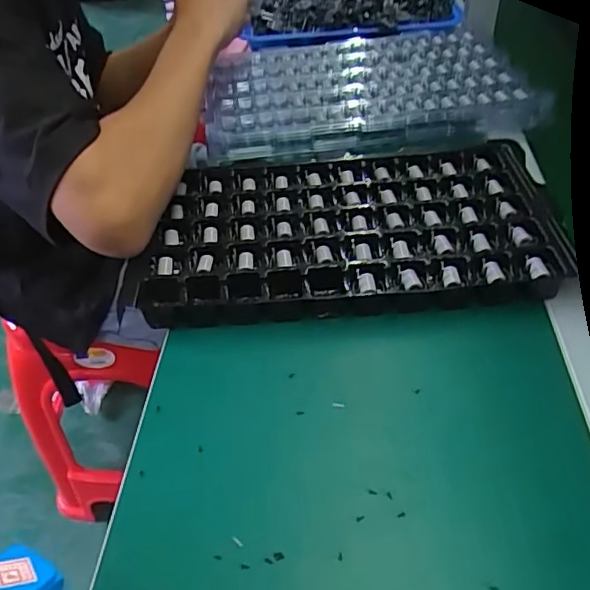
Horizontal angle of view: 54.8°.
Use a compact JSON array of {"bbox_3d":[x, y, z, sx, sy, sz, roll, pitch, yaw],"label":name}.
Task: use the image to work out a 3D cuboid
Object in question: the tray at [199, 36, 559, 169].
[{"bbox_3d":[0.075,-0.242,0.671,0.361,0.028,0.241,-9,44,-7],"label":"tray"}]

